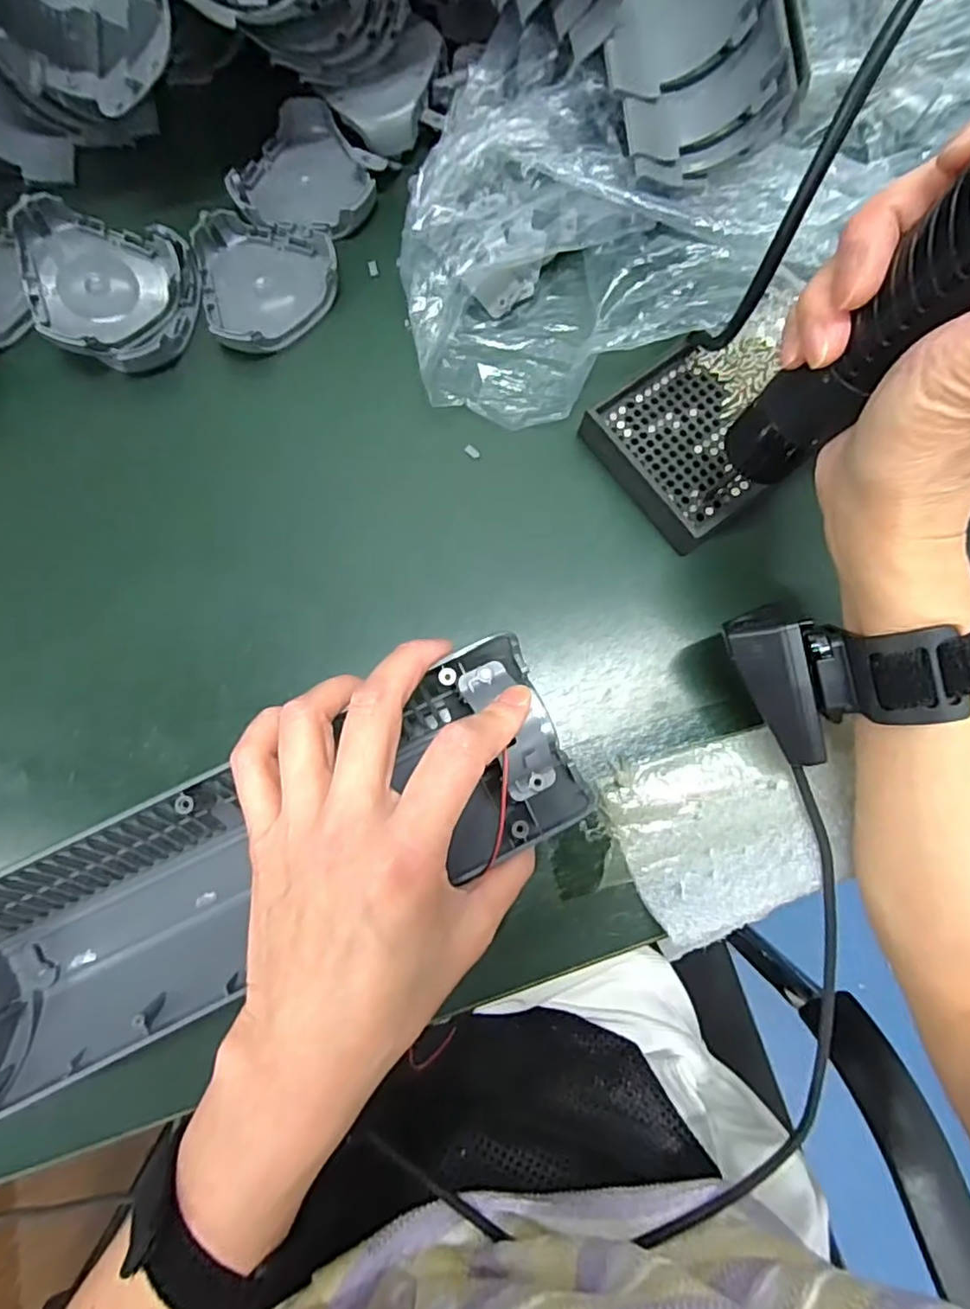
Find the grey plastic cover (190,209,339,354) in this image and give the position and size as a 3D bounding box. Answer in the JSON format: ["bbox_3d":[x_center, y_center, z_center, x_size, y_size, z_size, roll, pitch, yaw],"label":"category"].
[{"bbox_3d":[-0.121,-0.208,0.350,0.076,0.020,0.083,-7,79,-1],"label":"grey plastic cover"}]

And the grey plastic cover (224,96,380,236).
[{"bbox_3d":[-0.101,-0.279,0.360,0.075,0.019,0.075,9,79,2],"label":"grey plastic cover"}]

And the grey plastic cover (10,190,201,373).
[{"bbox_3d":[-0.209,-0.198,0.341,0.090,0.032,0.081,11,80,-13],"label":"grey plastic cover"}]

